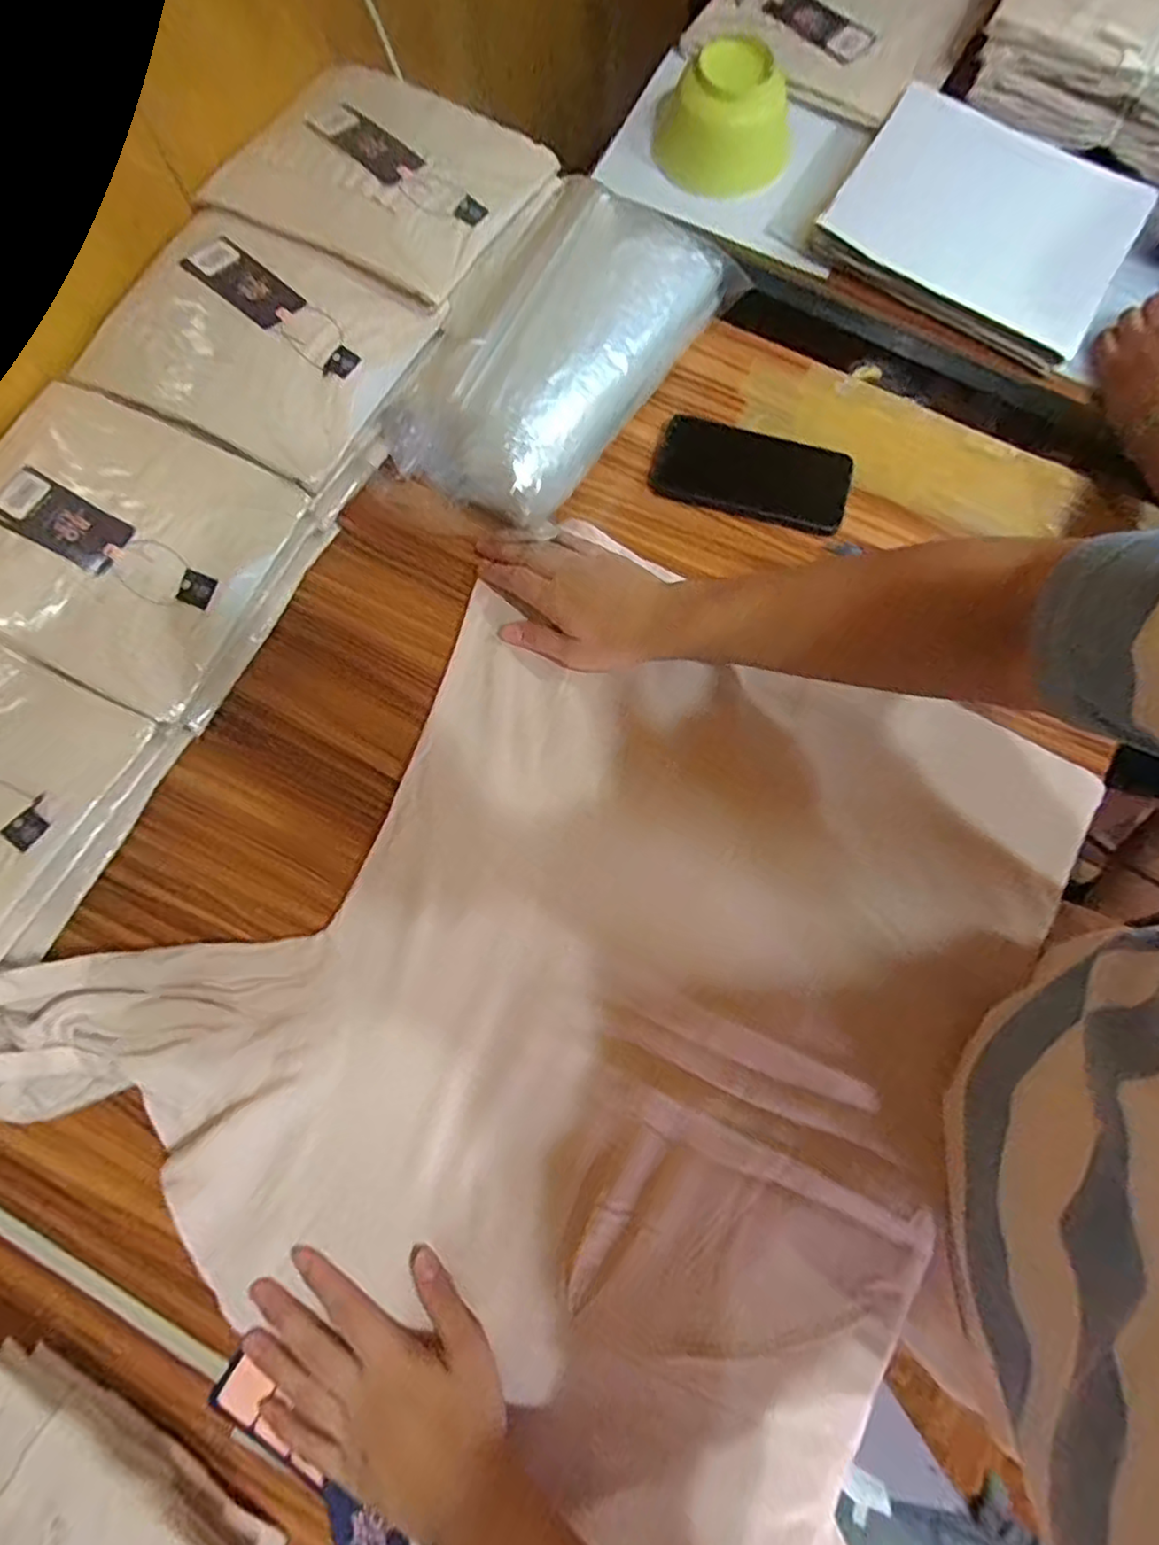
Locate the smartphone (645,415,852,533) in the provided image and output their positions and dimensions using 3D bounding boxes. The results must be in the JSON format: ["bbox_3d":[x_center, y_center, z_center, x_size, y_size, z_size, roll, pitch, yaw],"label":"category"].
[{"bbox_3d":[0.150,-0.261,0.577,0.169,0.015,0.080,19,78,5],"label":"smartphone"}]

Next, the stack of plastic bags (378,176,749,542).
[{"bbox_3d":[-0.023,-0.349,0.557,0.174,0.107,0.310,31,79,7],"label":"stack of plastic bags"}]

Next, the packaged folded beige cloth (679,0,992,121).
[{"bbox_3d":[0.263,-0.768,0.667,0.260,0.042,0.217,29,79,7],"label":"packaged folded beige cloth"}]

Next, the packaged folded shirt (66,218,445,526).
[{"bbox_3d":[-0.269,-0.355,0.556,0.243,0.042,0.194,25,79,6],"label":"packaged folded shirt"}]

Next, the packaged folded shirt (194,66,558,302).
[{"bbox_3d":[-0.179,-0.533,0.588,0.251,0.042,0.201,25,79,6],"label":"packaged folded shirt"}]

